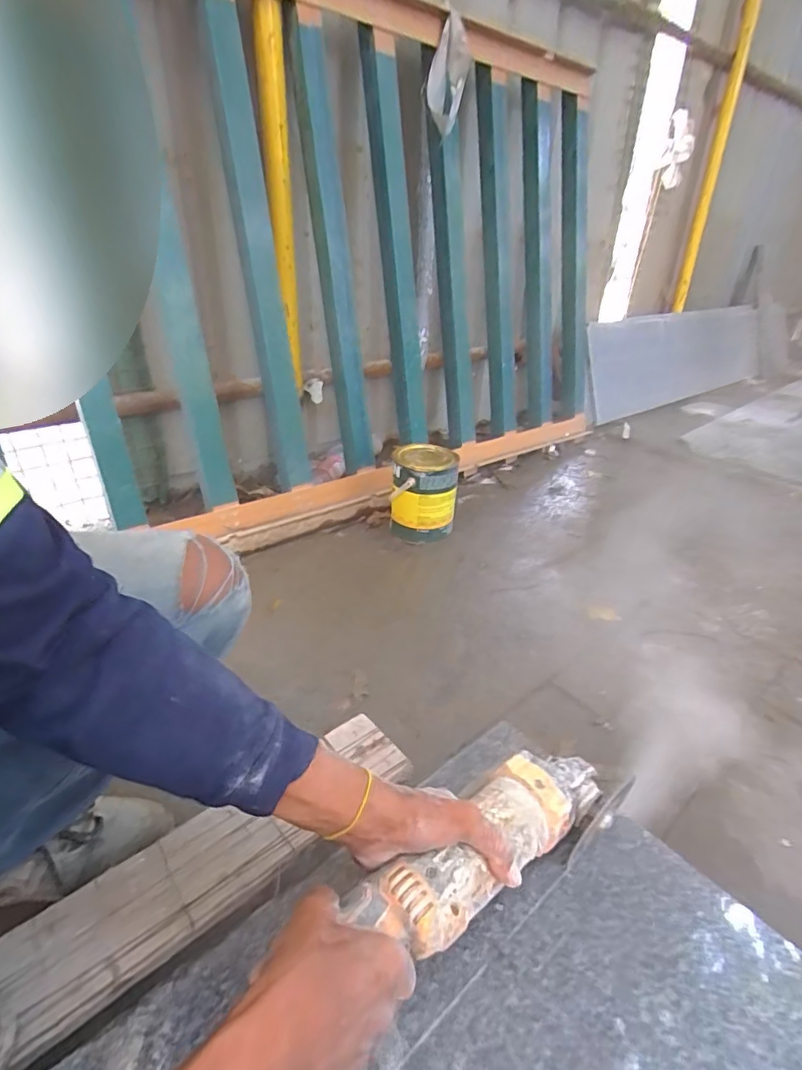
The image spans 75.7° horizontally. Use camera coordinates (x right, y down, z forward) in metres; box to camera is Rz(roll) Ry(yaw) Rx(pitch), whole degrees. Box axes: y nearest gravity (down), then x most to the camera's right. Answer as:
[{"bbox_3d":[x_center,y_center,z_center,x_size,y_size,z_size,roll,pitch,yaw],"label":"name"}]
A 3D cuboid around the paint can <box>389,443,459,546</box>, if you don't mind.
[{"bbox_3d":[0.058,-0.102,1.315,0.162,0.219,0.160,4,29,5],"label":"paint can"}]

